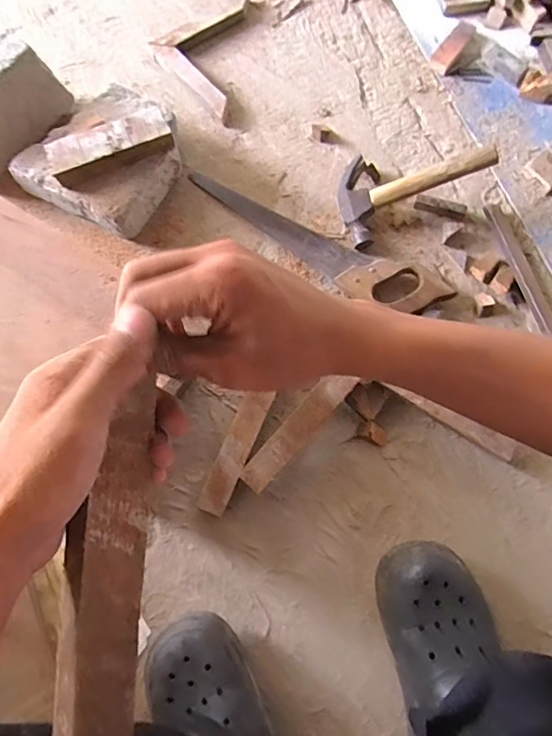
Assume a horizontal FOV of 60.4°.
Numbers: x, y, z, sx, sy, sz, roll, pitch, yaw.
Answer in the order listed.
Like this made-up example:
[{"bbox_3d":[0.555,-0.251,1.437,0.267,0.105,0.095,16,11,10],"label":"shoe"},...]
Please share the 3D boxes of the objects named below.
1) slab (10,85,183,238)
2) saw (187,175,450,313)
[{"bbox_3d":[-0.253,-0.317,0.710,0.196,0.077,0.204,26,76,7],"label":"slab"},{"bbox_3d":[0.043,-0.179,0.692,0.416,0.032,0.076,28,76,8],"label":"saw"}]

